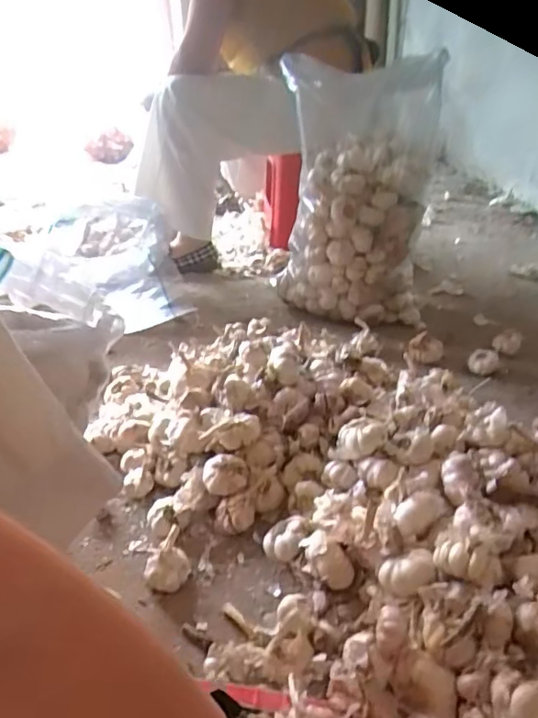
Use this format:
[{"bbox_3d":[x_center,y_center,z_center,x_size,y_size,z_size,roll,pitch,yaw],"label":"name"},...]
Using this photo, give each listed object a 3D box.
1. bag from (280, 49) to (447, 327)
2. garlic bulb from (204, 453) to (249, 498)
[{"bbox_3d":[0.183,-0.350,1.189,0.317,0.506,0.275,5,30,11],"label":"bag"},{"bbox_3d":[-0.057,0.158,0.731,0.058,0.042,0.046,1,29,5],"label":"garlic bulb"}]

